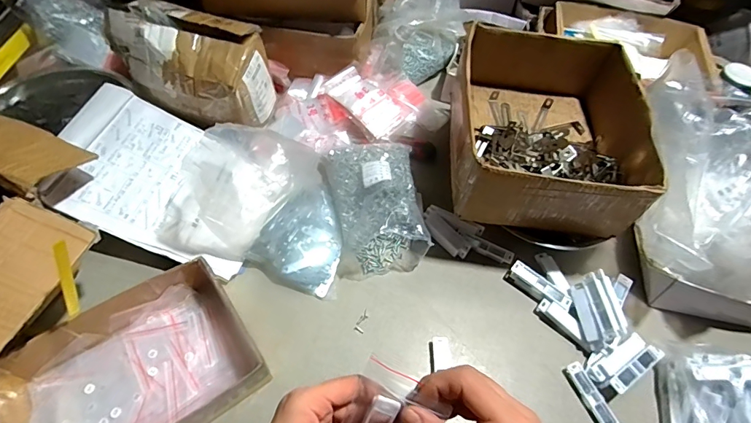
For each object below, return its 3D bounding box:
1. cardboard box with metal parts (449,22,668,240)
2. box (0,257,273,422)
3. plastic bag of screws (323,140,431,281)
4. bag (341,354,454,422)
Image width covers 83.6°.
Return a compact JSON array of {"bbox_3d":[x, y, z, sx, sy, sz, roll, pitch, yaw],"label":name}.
[{"bbox_3d":[0.255,-0.133,0.645,0.246,0.117,0.317,9,56,1],"label":"cardboard box with metal parts"},{"bbox_3d":[-0.280,0.191,0.498,0.242,0.067,0.177,-29,63,-22],"label":"box"},{"bbox_3d":[0.005,-0.023,0.668,0.147,0.087,0.208,-8,57,-10],"label":"plastic bag of screws"},{"bbox_3d":[0.007,0.182,0.341,0.071,0.112,0.019,25,15,16],"label":"bag"}]

